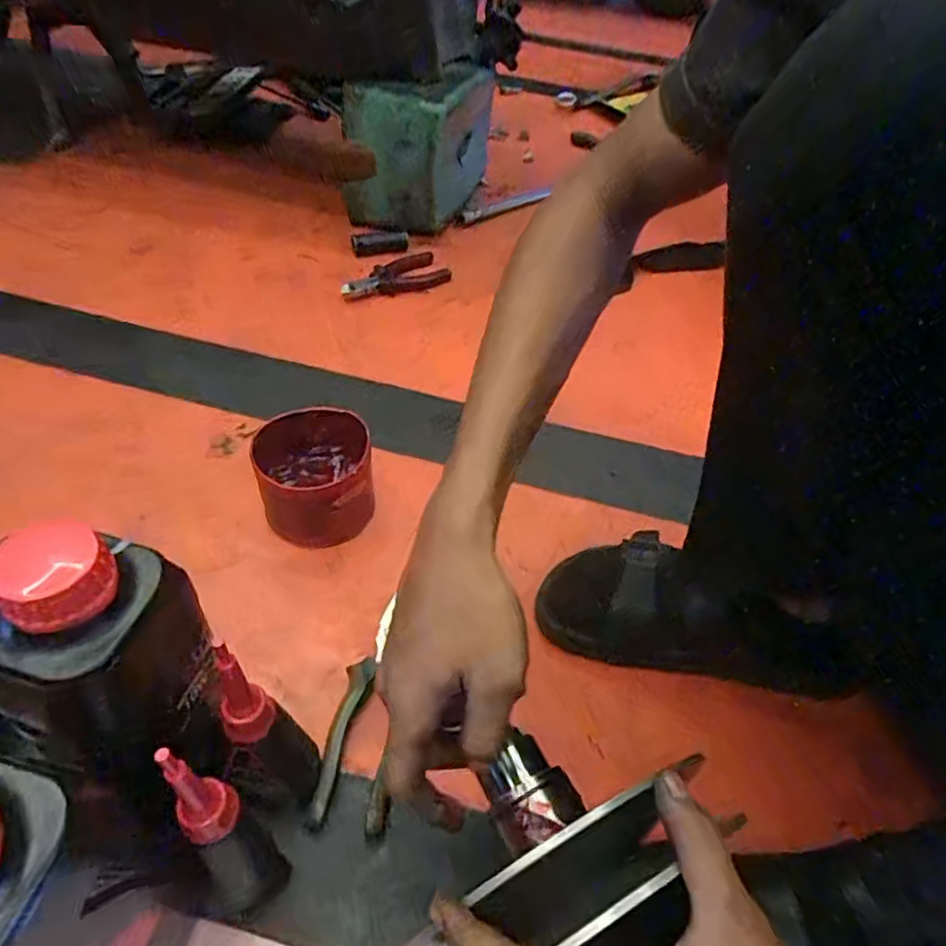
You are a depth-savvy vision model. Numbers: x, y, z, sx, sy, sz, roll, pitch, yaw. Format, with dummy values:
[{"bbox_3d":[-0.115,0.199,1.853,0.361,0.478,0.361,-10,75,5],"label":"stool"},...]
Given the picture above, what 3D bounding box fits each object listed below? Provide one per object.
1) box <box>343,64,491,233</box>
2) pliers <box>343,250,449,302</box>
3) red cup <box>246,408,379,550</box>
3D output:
[{"bbox_3d":[-0.074,-0.497,0.942,0.138,0.182,0.253,18,48,9],"label":"box"},{"bbox_3d":[-0.109,-0.265,0.841,0.155,0.019,0.064,-23,54,-26],"label":"pliers"},{"bbox_3d":[-0.140,0.001,0.560,0.102,0.079,0.095,4,47,-4],"label":"red cup"}]

